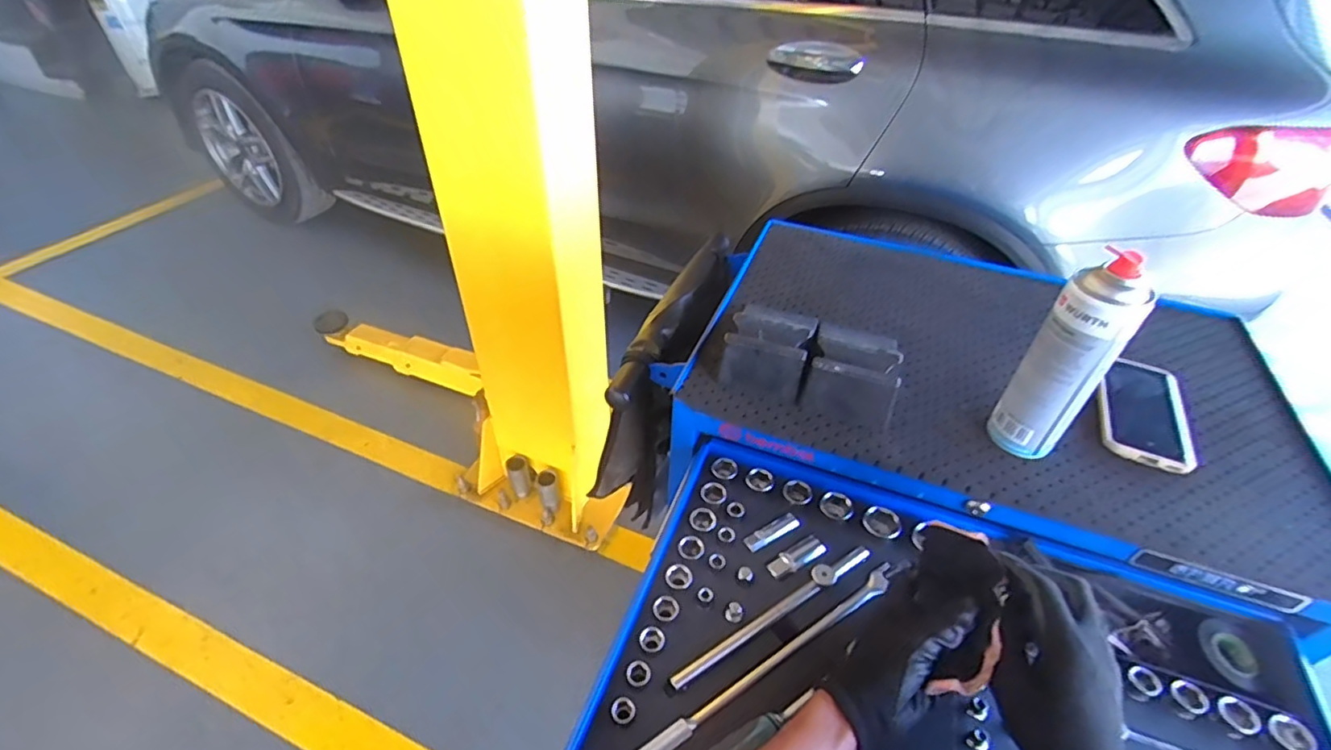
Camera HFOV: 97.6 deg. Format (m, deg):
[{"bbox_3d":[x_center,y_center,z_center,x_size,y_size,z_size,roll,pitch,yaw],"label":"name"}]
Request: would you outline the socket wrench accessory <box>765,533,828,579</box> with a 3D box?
[{"bbox_3d":[0.136,0.190,0.613,0.066,0.017,0.026,-19,46,-23],"label":"socket wrench accessory"}]

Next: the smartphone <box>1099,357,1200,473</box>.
[{"bbox_3d":[0.539,0.037,0.661,0.095,0.014,0.176,24,49,9],"label":"smartphone"}]

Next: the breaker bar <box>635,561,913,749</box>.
[{"bbox_3d":[0.093,0.261,0.525,0.364,0.017,0.022,-23,48,-26],"label":"breaker bar"}]

